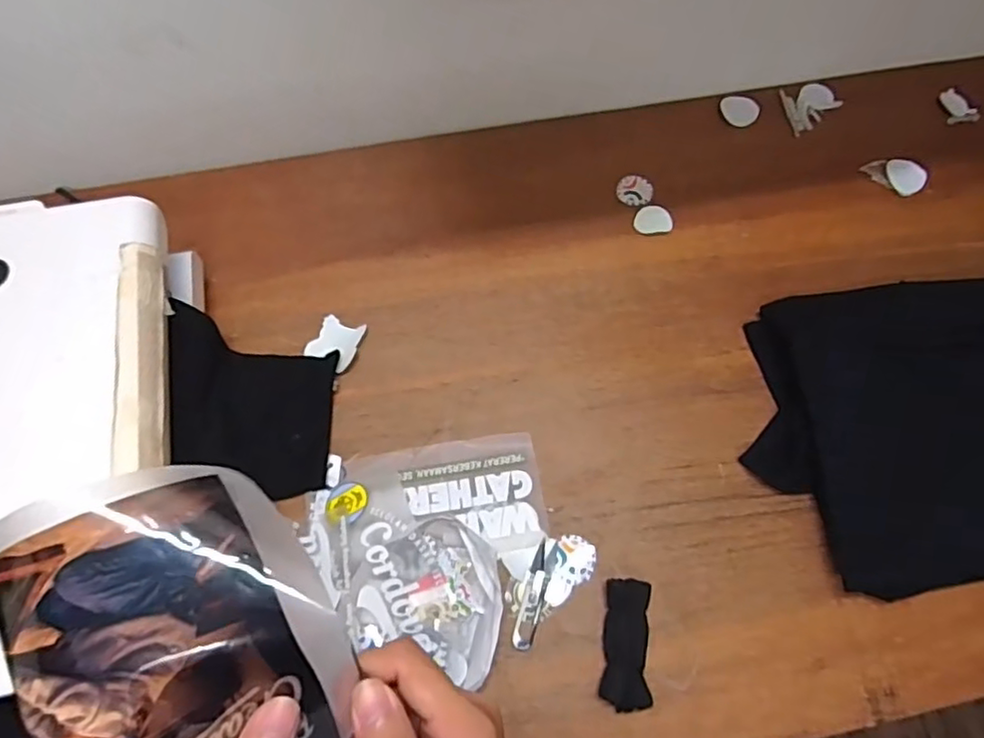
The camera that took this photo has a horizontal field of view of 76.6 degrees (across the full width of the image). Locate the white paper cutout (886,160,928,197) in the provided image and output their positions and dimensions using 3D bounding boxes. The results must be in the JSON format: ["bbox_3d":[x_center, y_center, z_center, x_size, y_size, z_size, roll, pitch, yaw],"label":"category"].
[{"bbox_3d":[0.635,-0.298,0.955,0.062,0.008,0.063,0,66,1],"label":"white paper cutout"}]

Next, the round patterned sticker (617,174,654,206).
[{"bbox_3d":[0.218,-0.275,0.950,0.052,0.006,0.060,3,66,2],"label":"round patterned sticker"}]

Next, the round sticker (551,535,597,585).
[{"bbox_3d":[0.096,0.222,0.726,0.050,0.006,0.053,0,66,1],"label":"round sticker"}]

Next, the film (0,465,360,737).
[{"bbox_3d":[-0.119,0.104,0.238,0.110,0.022,0.132,-23,93,-15],"label":"film"}]

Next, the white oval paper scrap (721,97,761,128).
[{"bbox_3d":[0.403,-0.421,1.013,0.061,0.007,0.054,29,76,15],"label":"white oval paper scrap"}]

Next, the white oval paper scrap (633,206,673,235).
[{"bbox_3d":[0.239,-0.222,0.926,0.055,0.004,0.049,-3,66,-1],"label":"white oval paper scrap"}]

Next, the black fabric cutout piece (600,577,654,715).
[{"bbox_3d":[0.147,0.298,0.678,0.048,0.028,0.127,7,66,4],"label":"black fabric cutout piece"}]

